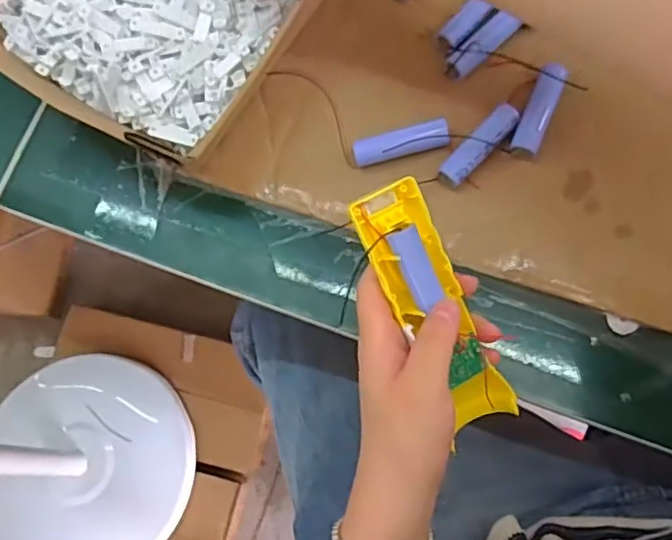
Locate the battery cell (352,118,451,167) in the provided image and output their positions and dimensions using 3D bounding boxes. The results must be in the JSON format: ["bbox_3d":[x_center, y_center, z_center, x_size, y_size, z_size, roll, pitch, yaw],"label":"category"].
[{"bbox_3d":[0.045,-0.088,0.430,0.065,0.018,0.016,-14,75,1],"label":"battery cell"}]

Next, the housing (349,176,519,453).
[{"bbox_3d":[0.061,0.025,0.375,0.042,0.030,0.161,-30,106,-6],"label":"housing"}]

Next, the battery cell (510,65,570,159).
[{"bbox_3d":[0.138,-0.108,0.422,0.019,0.017,0.062,22,92,5],"label":"battery cell"}]

